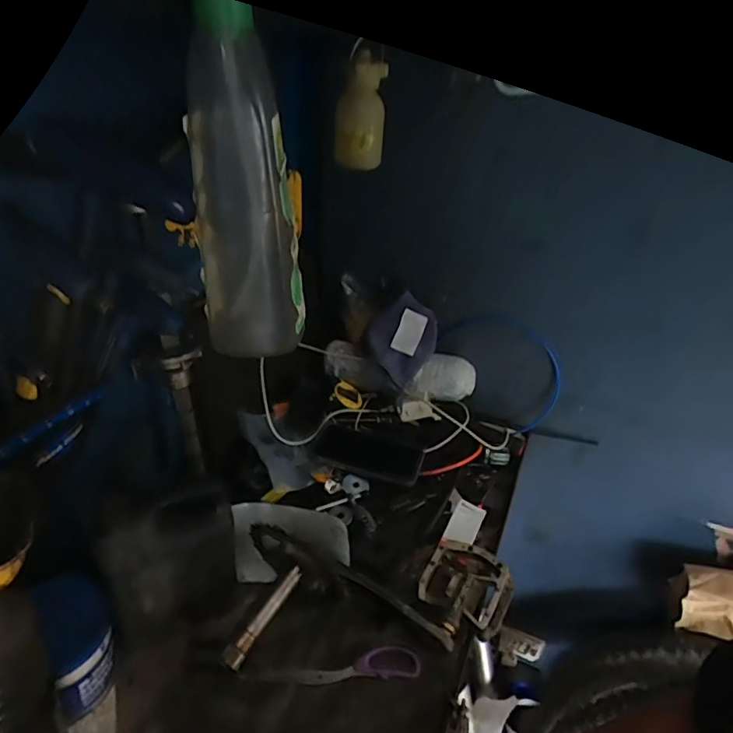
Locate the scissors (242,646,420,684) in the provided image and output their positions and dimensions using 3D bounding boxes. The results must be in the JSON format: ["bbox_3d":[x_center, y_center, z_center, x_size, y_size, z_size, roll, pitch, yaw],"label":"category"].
[{"bbox_3d":[-0.035,0.324,0.583,0.186,0.009,0.035,2,32,-6],"label":"scissors"}]

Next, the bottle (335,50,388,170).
[{"bbox_3d":[-0.006,-0.217,0.458,0.039,0.084,0.038,1,32,-7],"label":"bottle"}]

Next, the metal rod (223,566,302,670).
[{"bbox_3d":[-0.107,0.262,0.568,0.018,0.013,0.115,22,48,24],"label":"metal rod"}]

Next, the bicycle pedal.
[{"bbox_3d":[0.119,0.266,0.644,0.102,0.032,0.108,21,35,23],"label":"bicycle pedal"}]

